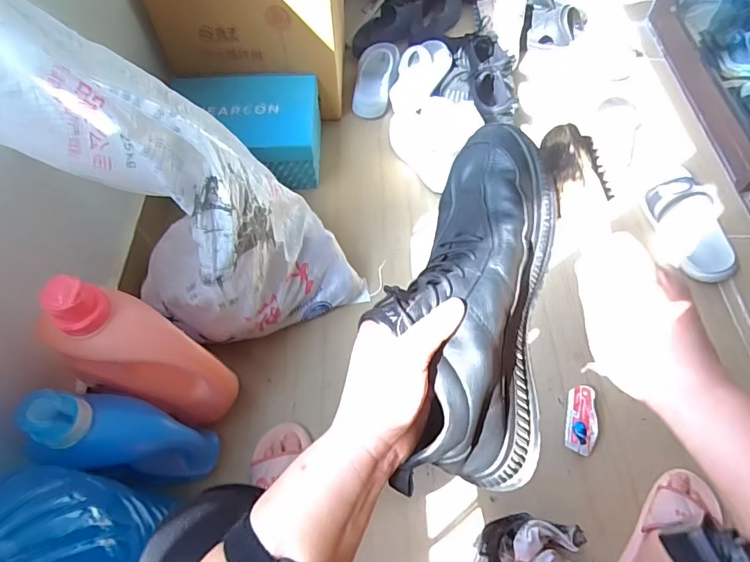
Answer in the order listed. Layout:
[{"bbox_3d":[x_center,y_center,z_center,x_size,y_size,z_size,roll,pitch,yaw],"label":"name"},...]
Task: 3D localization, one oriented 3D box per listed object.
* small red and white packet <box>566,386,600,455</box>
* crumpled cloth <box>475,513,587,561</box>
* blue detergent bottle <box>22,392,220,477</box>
[{"bbox_3d":[0.356,0.236,0.795,0.050,0.016,0.115,16,60,10],"label":"small red and white packet"},{"bbox_3d":[0.235,0.401,0.677,0.178,0.057,0.122,-18,61,-11],"label":"crumpled cloth"},{"bbox_3d":[-0.333,0.217,0.641,0.075,0.312,0.091,-15,57,19],"label":"blue detergent bottle"}]

